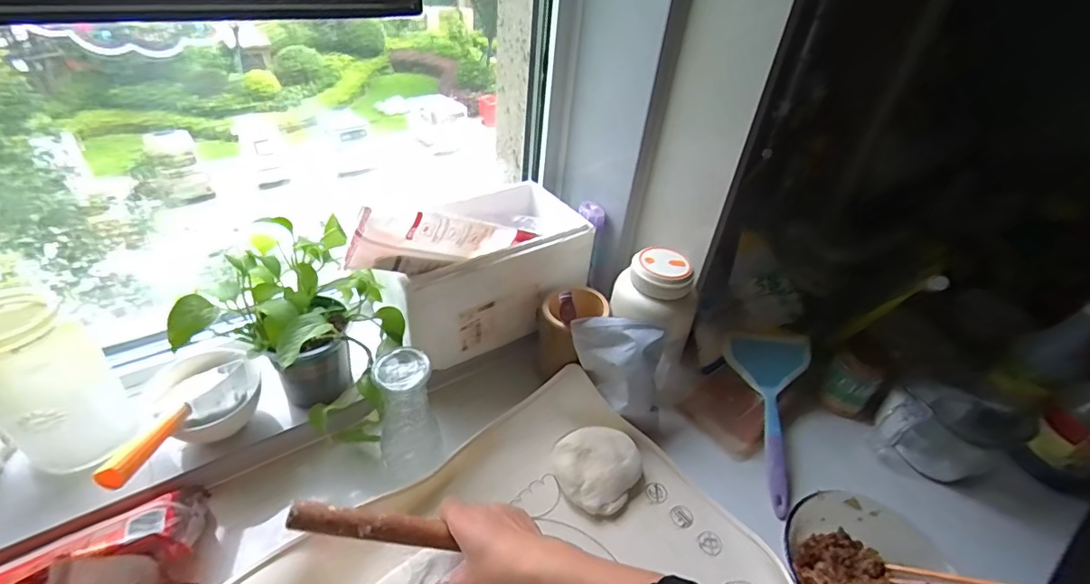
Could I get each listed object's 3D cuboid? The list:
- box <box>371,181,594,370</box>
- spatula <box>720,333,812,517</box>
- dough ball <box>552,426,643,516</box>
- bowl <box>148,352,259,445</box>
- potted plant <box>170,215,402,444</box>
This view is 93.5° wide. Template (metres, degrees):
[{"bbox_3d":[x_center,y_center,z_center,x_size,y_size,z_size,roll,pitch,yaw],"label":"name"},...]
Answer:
[{"bbox_3d":[-0.087,-0.036,0.733,0.285,0.144,0.170,-20,46,-30],"label":"box"},{"bbox_3d":[0.309,0.161,0.693,0.114,0.037,0.259,9,57,3],"label":"spatula"},{"bbox_3d":[0.067,0.211,0.616,0.099,0.046,0.091,4,39,-3],"label":"dough ball"},{"bbox_3d":[-0.376,0.119,0.580,0.096,0.060,0.100,4,39,-3],"label":"bowl"},{"bbox_3d":[-0.255,0.050,0.582,0.178,0.185,0.190,2,39,-5],"label":"potted plant"}]

